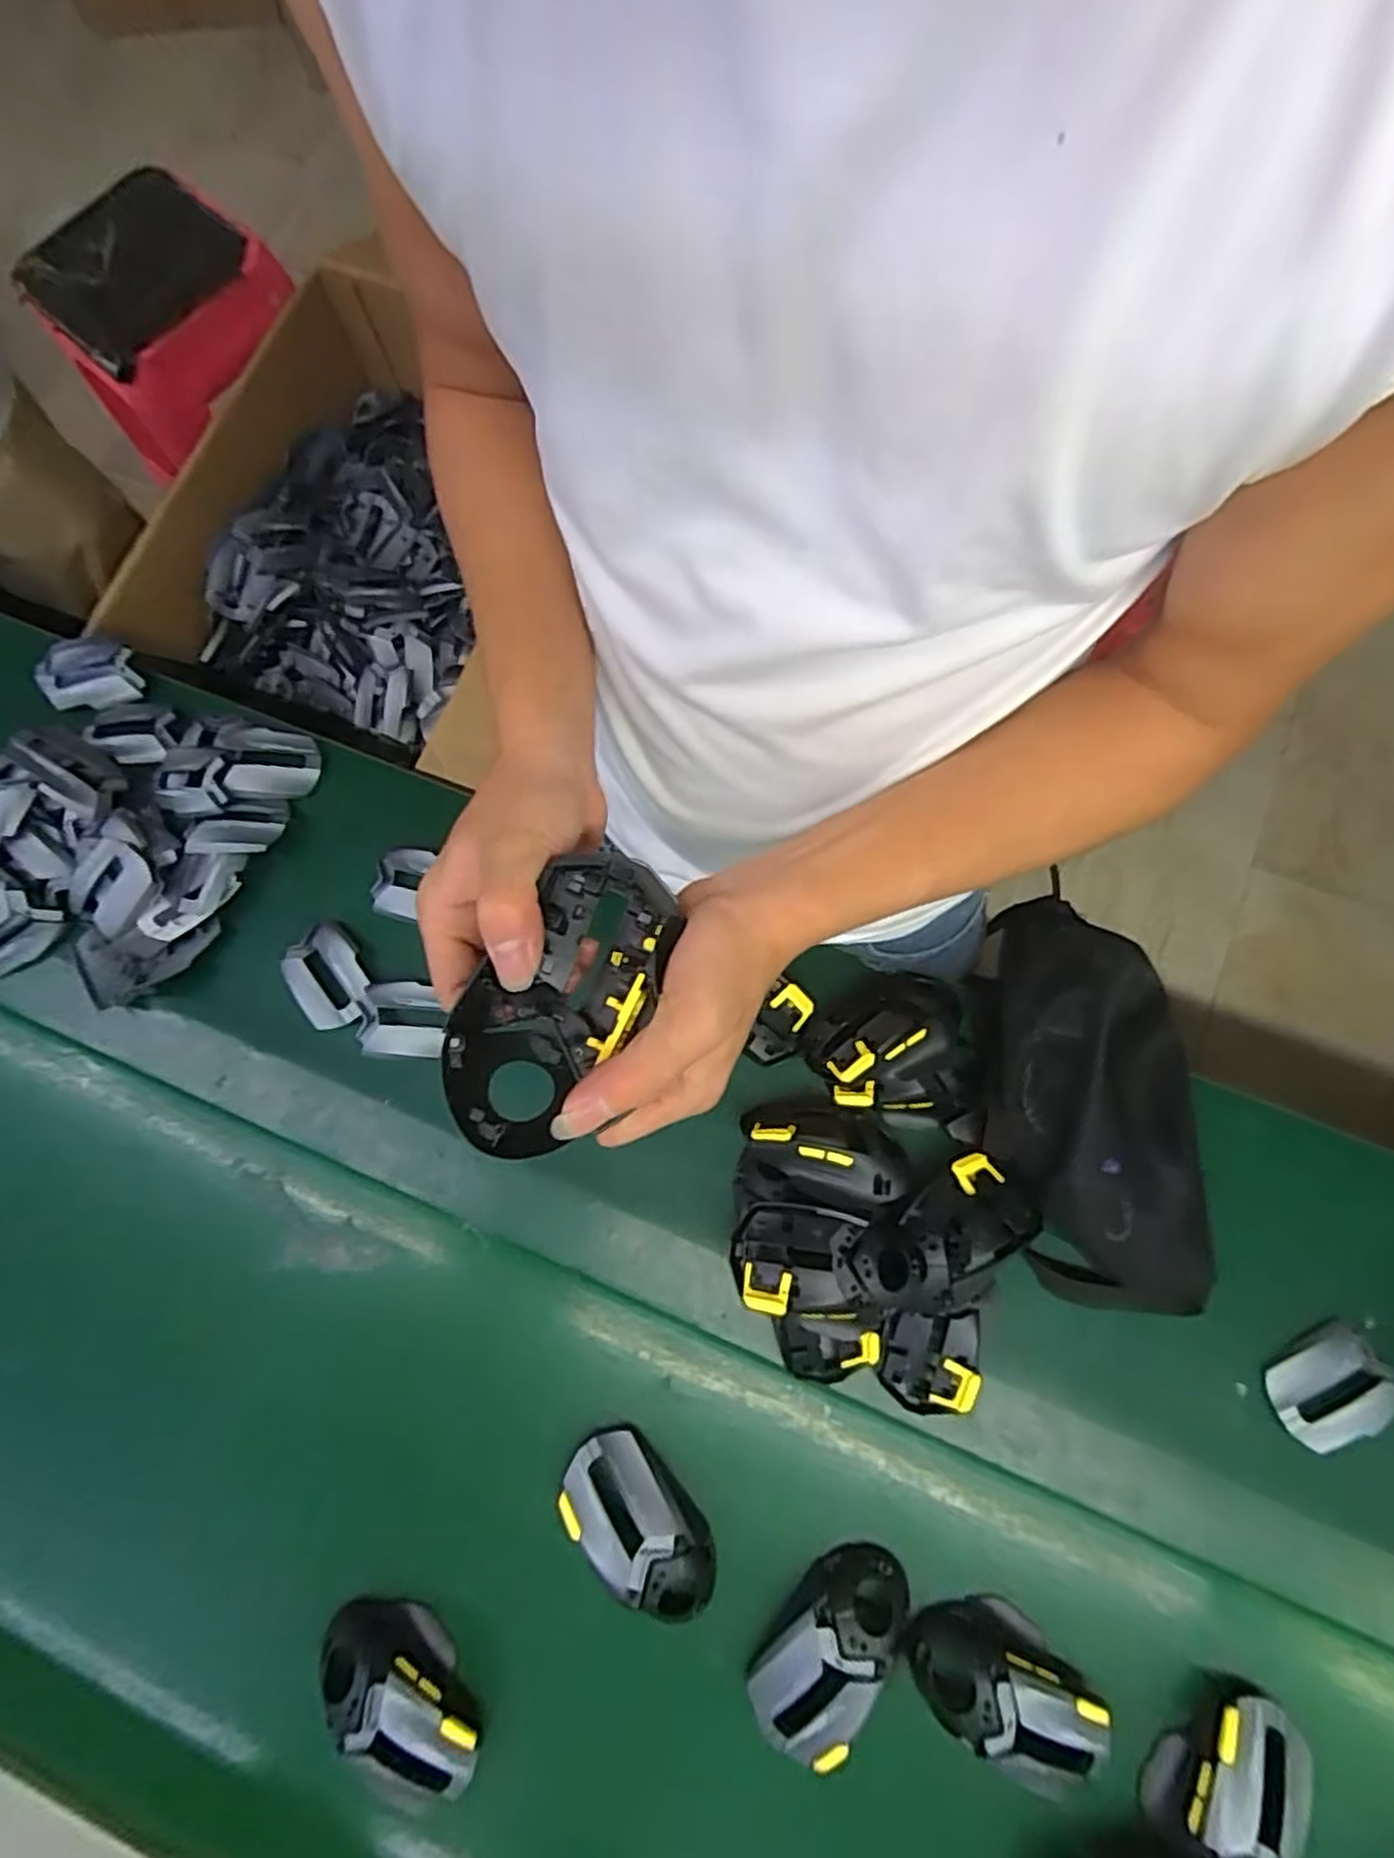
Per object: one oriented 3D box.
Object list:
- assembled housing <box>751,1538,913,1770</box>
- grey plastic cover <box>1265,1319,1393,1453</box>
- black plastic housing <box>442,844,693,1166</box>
[{"bbox_3d":[0.081,0.442,0.477,0.061,0.033,0.115,35,80,8],"label":"assembled housing"},{"bbox_3d":[0.415,0.301,0.508,0.076,0.014,0.056,-33,78,-6],"label":"grey plastic cover"},{"bbox_3d":[-0.053,0.028,0.306,0.060,0.036,0.117,32,85,9],"label":"black plastic housing"}]

